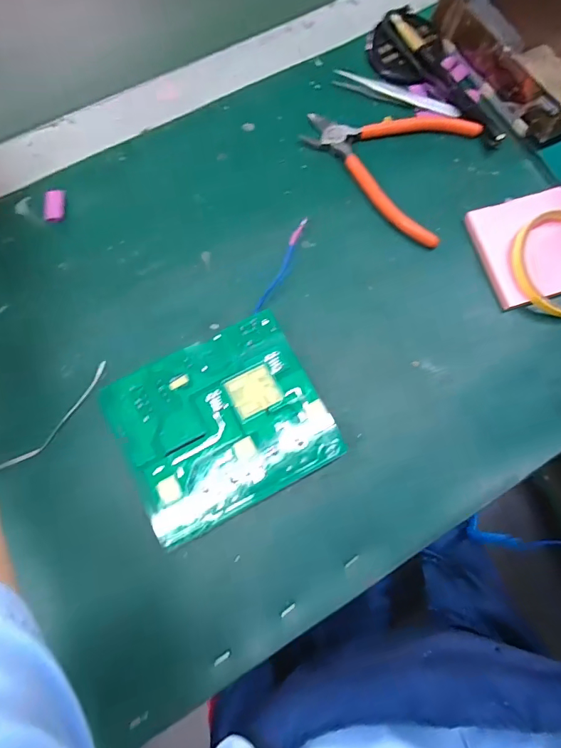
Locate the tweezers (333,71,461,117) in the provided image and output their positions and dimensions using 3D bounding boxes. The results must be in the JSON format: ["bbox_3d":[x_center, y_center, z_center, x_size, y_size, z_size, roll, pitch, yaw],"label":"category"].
[{"bbox_3d":[0.103,-0.248,0.380,0.113,0.004,0.015,21,77,4],"label":"tweezers"}]

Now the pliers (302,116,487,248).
[{"bbox_3d":[0.106,-0.190,0.365,0.116,0.008,0.149,-43,81,-10],"label":"pliers"}]

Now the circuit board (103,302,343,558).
[{"bbox_3d":[-0.039,0.034,0.298,0.129,0.025,0.113,-27,79,-8],"label":"circuit board"}]

